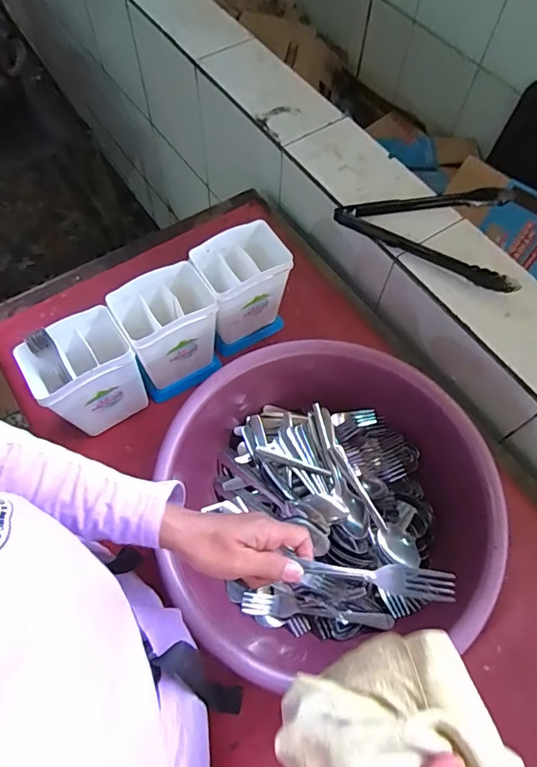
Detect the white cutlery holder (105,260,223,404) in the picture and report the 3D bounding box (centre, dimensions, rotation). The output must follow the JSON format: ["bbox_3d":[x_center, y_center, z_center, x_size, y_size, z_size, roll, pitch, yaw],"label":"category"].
[{"bbox_3d":[-0.135,-0.070,0.664,0.124,0.157,0.095,-26,67,-13],"label":"white cutlery holder"}]

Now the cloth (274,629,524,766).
[{"bbox_3d":[0.082,0.247,0.339,0.142,0.095,0.091,-15,65,-8],"label":"cloth"}]

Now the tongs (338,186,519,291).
[{"bbox_3d":[0.268,-0.265,0.740,0.277,0.033,0.200,25,66,11],"label":"tongs"}]

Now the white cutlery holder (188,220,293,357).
[{"bbox_3d":[-0.039,-0.138,0.704,0.123,0.163,0.090,-29,68,-14],"label":"white cutlery holder"}]

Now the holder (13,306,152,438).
[{"bbox_3d":[-0.239,-0.007,0.629,0.124,0.150,0.092,-29,68,-14],"label":"holder"}]

